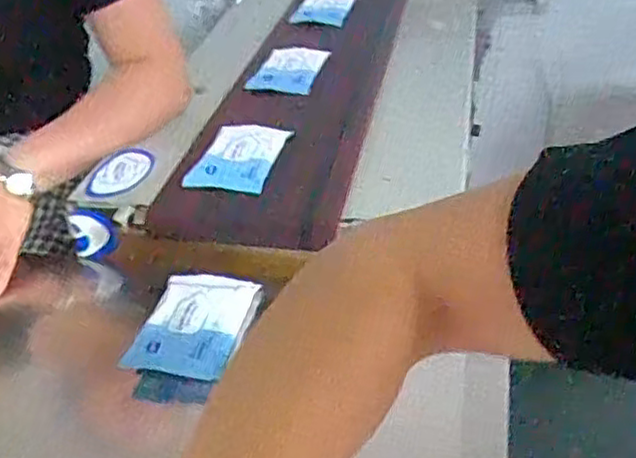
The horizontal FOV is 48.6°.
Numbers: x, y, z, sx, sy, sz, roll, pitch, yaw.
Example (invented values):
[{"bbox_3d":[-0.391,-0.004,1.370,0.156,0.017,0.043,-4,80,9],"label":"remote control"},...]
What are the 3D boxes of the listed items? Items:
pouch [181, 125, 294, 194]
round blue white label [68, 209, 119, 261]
[{"bbox_3d":[-0.091,-0.088,0.829,0.091,0.020,0.144,10,39,9],"label":"pouch"},{"bbox_3d":[-0.261,0.008,0.817,0.064,0.067,0.011,7,39,15],"label":"round blue white label"}]

